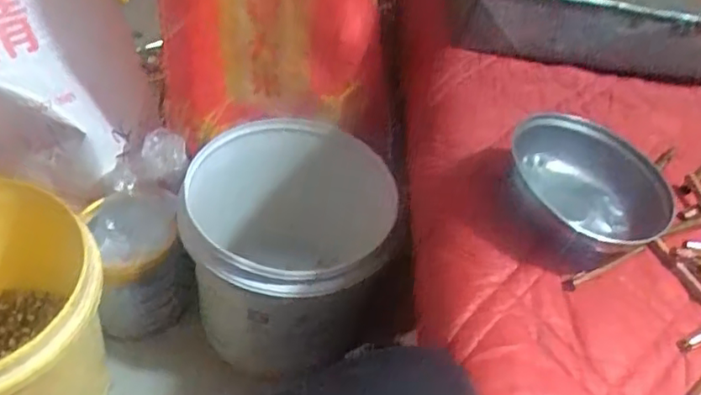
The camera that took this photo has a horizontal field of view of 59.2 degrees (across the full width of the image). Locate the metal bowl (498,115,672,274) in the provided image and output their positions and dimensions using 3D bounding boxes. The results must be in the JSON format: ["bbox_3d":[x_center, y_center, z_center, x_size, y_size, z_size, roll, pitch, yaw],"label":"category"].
[{"bbox_3d":[0.202,-0.001,0.511,0.137,0.054,0.140,6,45,-6],"label":"metal bowl"}]

